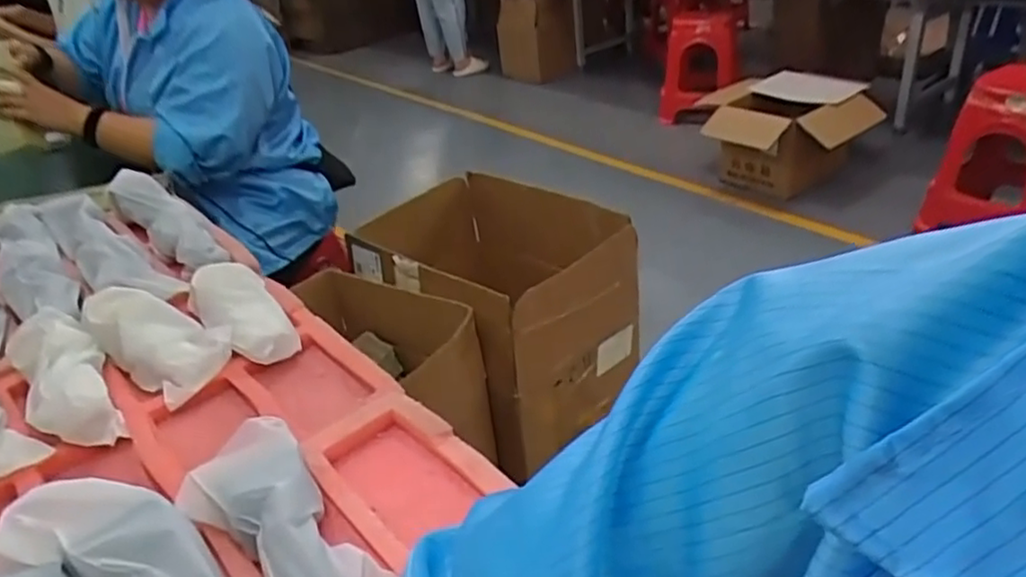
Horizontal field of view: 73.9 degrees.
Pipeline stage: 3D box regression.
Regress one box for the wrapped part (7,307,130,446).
[{"bbox_3d":[-0.414,0.077,0.624,0.069,0.058,0.173,-27,36,-28],"label":"wrapped part"}]

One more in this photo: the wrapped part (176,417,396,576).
[{"bbox_3d":[-0.150,0.162,0.459,0.191,0.060,0.084,23,42,40],"label":"wrapped part"}]

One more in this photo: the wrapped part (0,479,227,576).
[{"bbox_3d":[-0.221,0.179,0.416,0.192,0.045,0.076,32,44,17],"label":"wrapped part"}]

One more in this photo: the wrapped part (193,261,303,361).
[{"bbox_3d":[-0.281,0.023,0.706,0.071,0.048,0.164,-27,40,-32],"label":"wrapped part"}]

